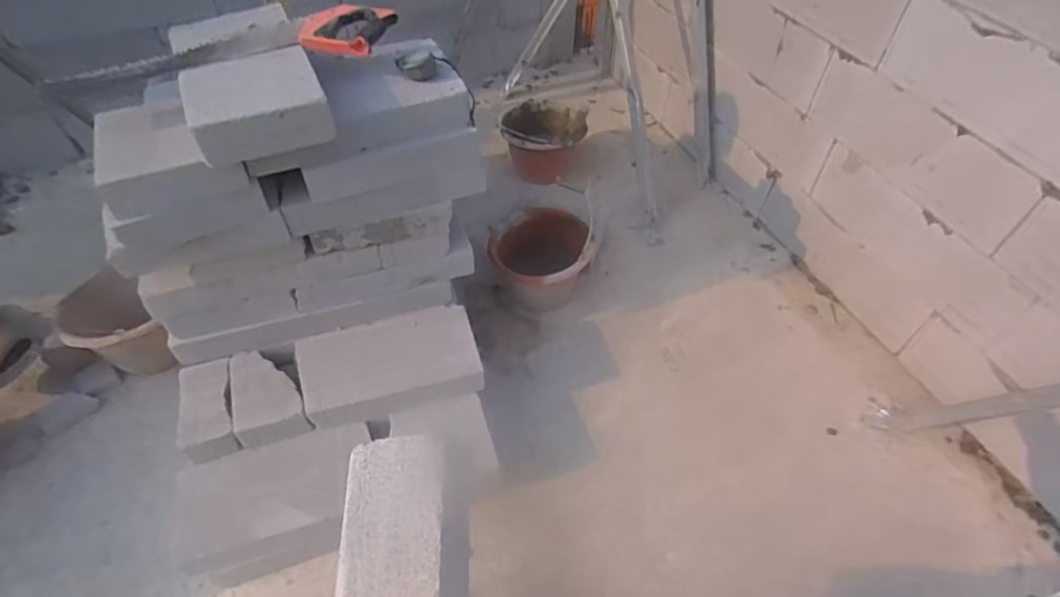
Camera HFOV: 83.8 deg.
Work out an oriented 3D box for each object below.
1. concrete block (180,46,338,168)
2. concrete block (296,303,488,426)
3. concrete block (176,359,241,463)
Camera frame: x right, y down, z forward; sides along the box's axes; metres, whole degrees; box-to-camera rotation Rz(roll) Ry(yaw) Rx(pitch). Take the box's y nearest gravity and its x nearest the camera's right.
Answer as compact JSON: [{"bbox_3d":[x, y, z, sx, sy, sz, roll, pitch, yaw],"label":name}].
[{"bbox_3d":[-0.436,-0.306,0.952,0.194,0.092,0.169,-19,53,-18],"label":"concrete block"},{"bbox_3d":[-0.311,0.144,1.323,0.380,0.072,0.207,-10,50,-11],"label":"concrete block"},{"bbox_3d":[-0.670,0.229,1.231,0.106,0.070,0.217,-14,51,-14],"label":"concrete block"}]

